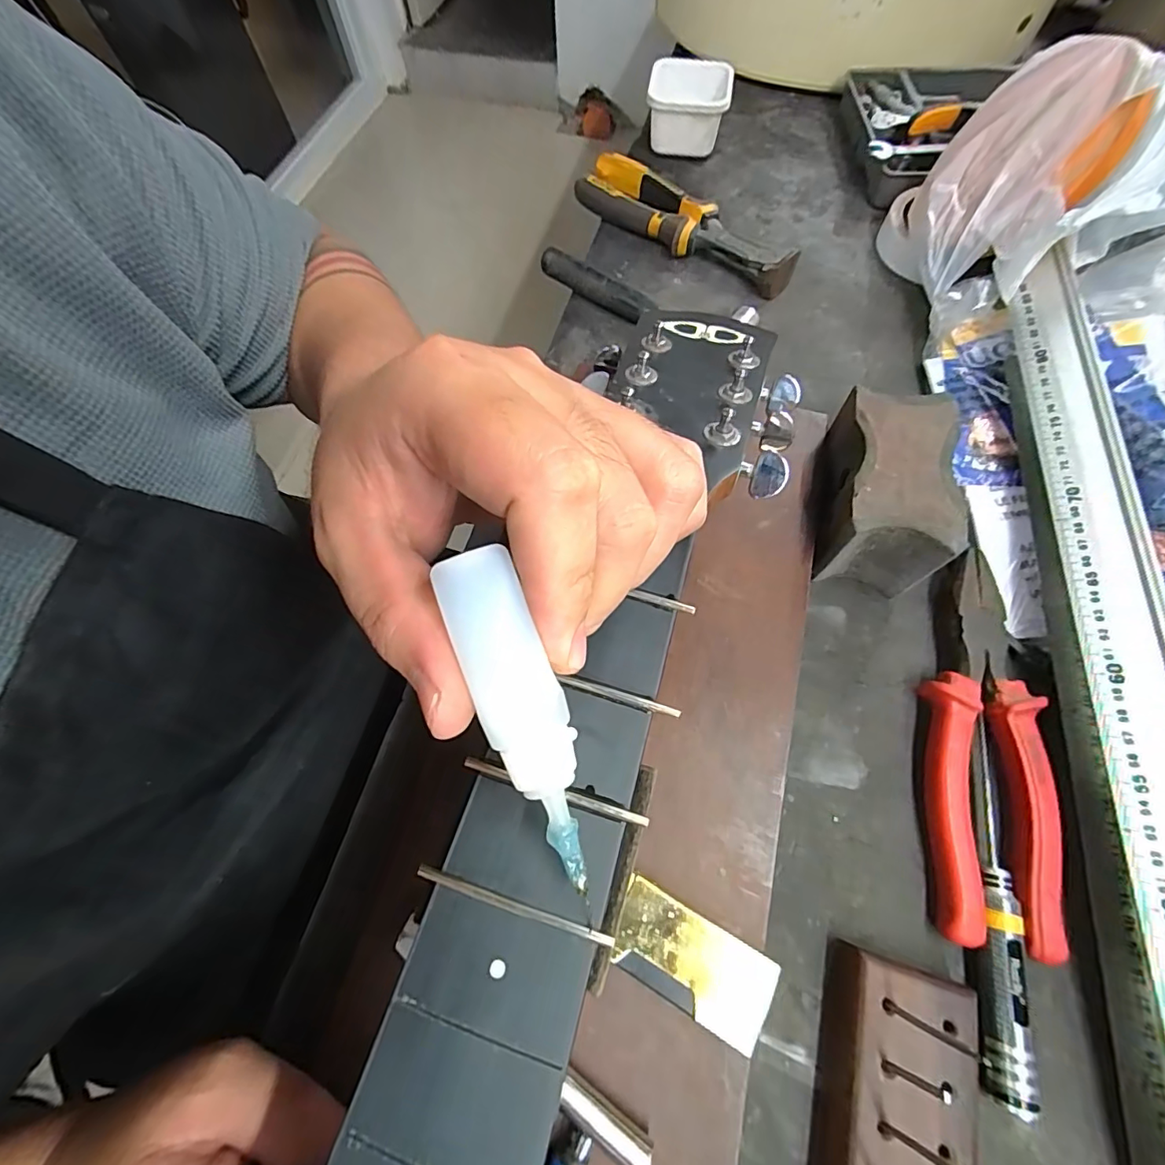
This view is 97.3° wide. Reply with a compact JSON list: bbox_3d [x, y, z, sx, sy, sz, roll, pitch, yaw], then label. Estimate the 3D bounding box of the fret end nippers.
[{"bbox_3d":[0.086,-0.306,0.437,0.213,0.029,0.051,38,72,16],"label":"fret end nippers"}]

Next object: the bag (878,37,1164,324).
[{"bbox_3d":[0.321,-0.244,0.346,0.125,0.141,0.225,-35,70,-13],"label":"bag"}]

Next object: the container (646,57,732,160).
[{"bbox_3d":[0.098,-0.444,0.482,0.074,0.048,0.077,10,67,5],"label":"container"}]

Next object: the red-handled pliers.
[{"bbox_3d":[0.207,0.077,0.268,0.055,0.024,0.193,8,67,5],"label":"red-handled pliers"}]

